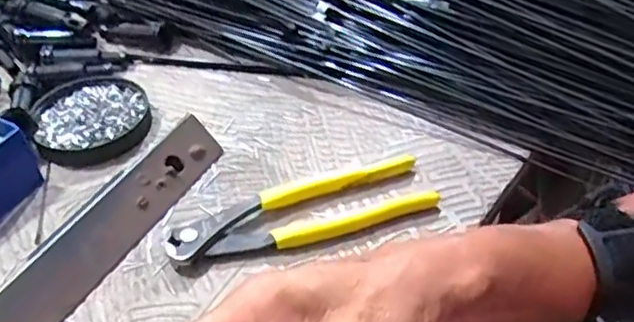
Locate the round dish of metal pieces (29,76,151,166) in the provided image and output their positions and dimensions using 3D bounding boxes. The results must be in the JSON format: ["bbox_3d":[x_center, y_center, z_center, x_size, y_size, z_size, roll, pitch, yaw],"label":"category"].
[{"bbox_3d":[-0.169,-0.037,0.472,0.081,0.020,0.089,-17,45,-14],"label":"round dish of metal pieces"}]

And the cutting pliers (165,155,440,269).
[{"bbox_3d":[-0.010,0.028,0.392,0.163,0.017,0.051,-12,45,-10],"label":"cutting pliers"}]

